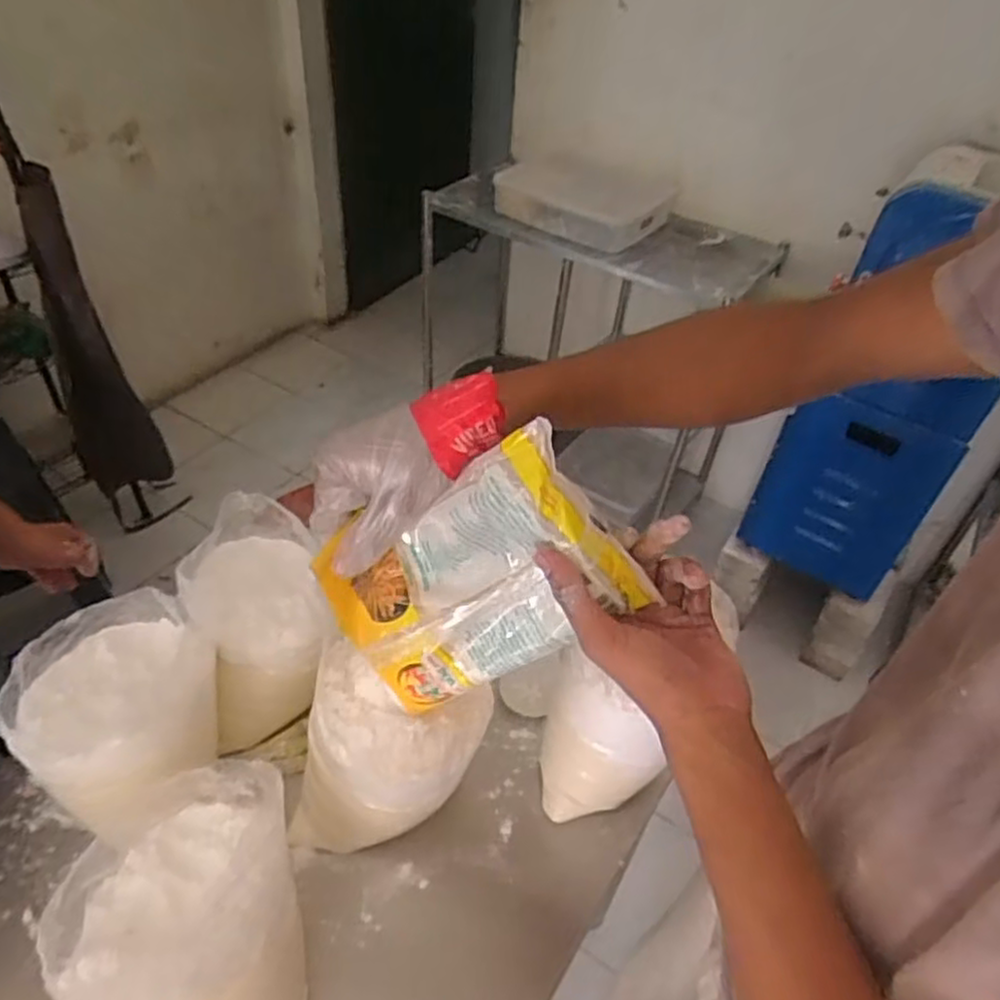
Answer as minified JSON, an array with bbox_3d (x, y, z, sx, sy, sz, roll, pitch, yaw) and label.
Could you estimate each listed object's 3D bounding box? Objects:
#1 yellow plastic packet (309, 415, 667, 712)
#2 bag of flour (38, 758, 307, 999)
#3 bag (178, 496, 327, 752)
[{"bbox_3d":[-0.021,0.051,0.448,0.186,0.127,0.030,-26,16,25],"label":"yellow plastic packet"},{"bbox_3d":[-0.202,0.290,0.493,0.137,0.154,0.146,2,44,-4],"label":"bag of flour"},{"bbox_3d":[-0.210,0.110,0.657,0.114,0.165,0.140,-10,47,-17],"label":"bag"}]

